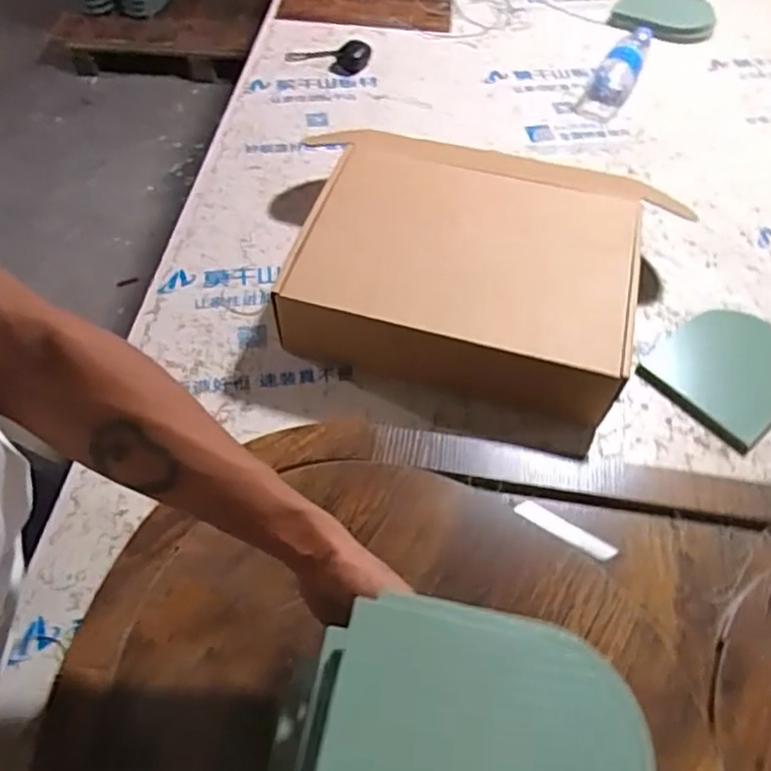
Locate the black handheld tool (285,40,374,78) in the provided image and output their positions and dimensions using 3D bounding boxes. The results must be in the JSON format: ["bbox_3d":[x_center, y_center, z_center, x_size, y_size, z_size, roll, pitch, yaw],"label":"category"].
[{"bbox_3d":[-0.101,-0.568,1.139,0.147,0.023,0.077,2,56,1],"label":"black handheld tool"}]

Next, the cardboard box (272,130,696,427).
[{"bbox_3d":[0.114,-0.165,0.817,0.400,0.127,0.357,14,57,9],"label":"cardboard box"}]

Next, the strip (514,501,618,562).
[{"bbox_3d":[0.182,0.146,0.665,0.103,0.004,0.020,28,60,17],"label":"strip"}]

